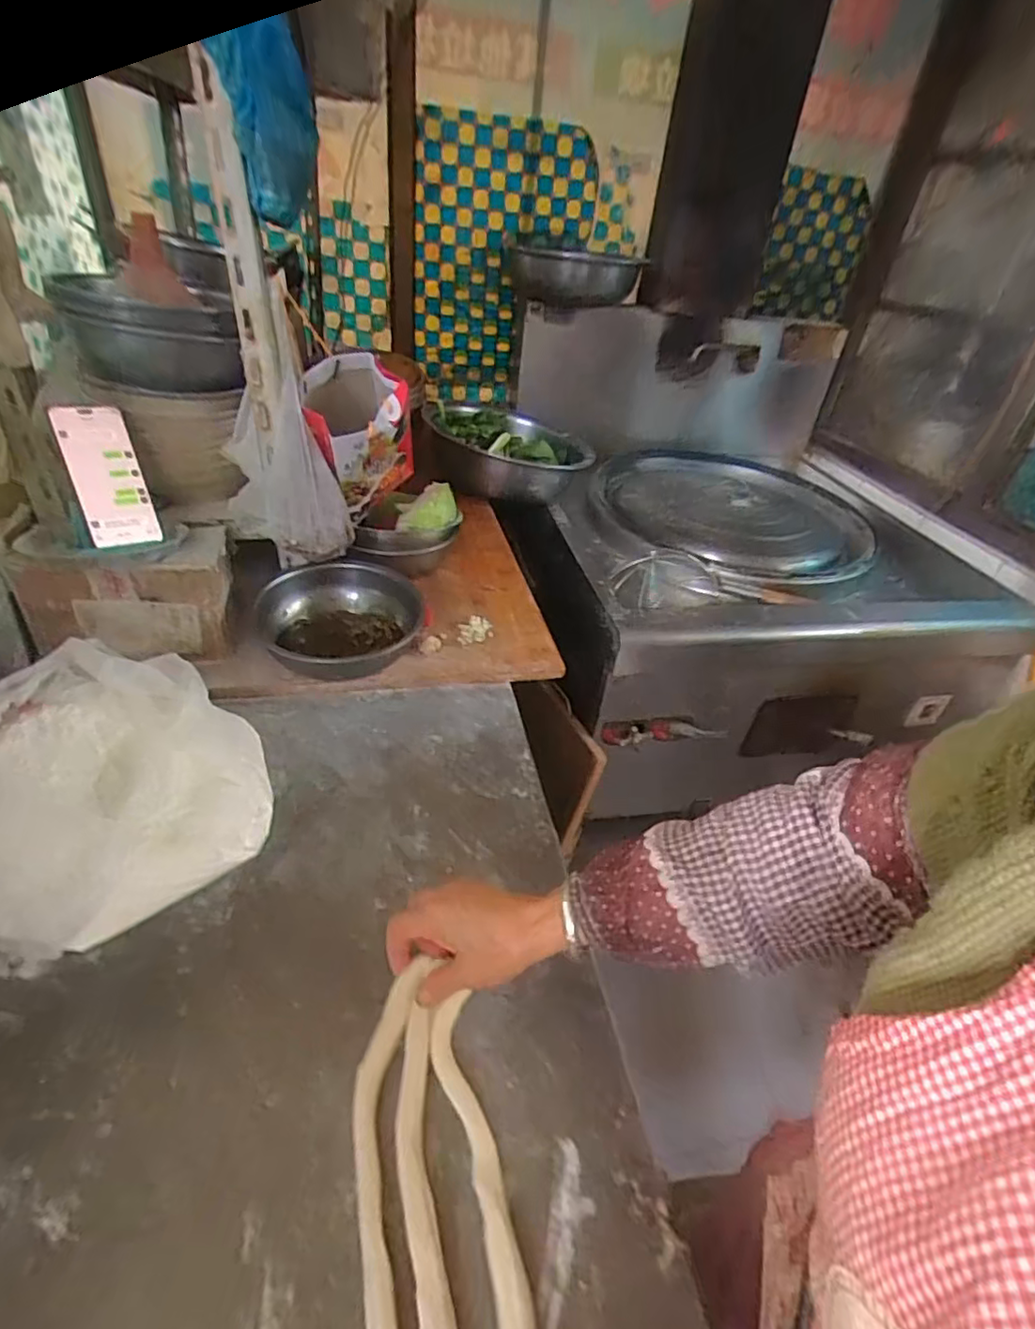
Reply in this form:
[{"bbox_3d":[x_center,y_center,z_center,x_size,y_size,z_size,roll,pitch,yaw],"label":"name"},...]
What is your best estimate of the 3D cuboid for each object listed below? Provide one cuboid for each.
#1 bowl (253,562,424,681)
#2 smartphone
[{"bbox_3d":[-0.245,-0.042,0.833,0.207,0.099,0.212,5,37,-4],"label":"bowl"},{"bbox_3d":[-0.472,-0.217,0.714,0.072,0.161,0.013,-20,5,-32],"label":"smartphone"}]

